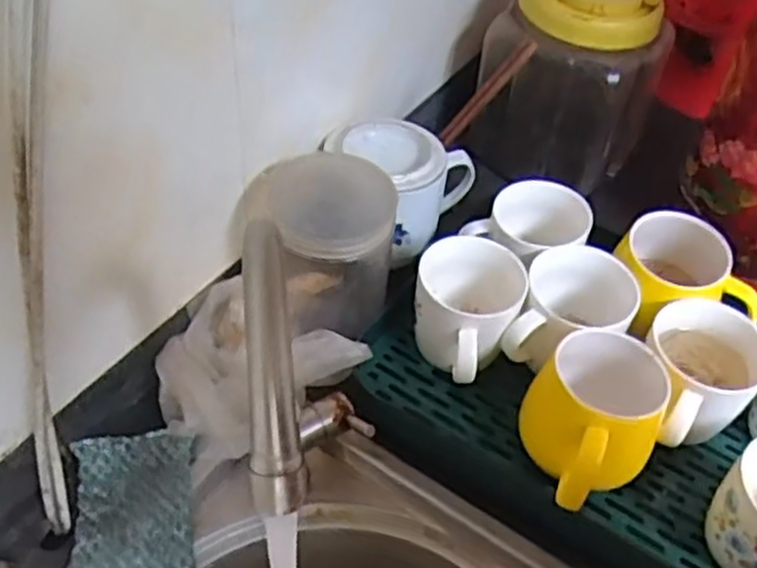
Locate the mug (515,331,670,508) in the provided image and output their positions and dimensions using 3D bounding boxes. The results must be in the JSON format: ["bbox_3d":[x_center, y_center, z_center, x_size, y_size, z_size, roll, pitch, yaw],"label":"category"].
[{"bbox_3d":[0.154,0.094,0.550,0.091,0.086,0.103,29,52,20],"label":"mug"}]

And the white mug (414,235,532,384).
[{"bbox_3d":[0.068,0.023,0.606,0.083,0.078,0.096,12,48,5],"label":"white mug"}]

